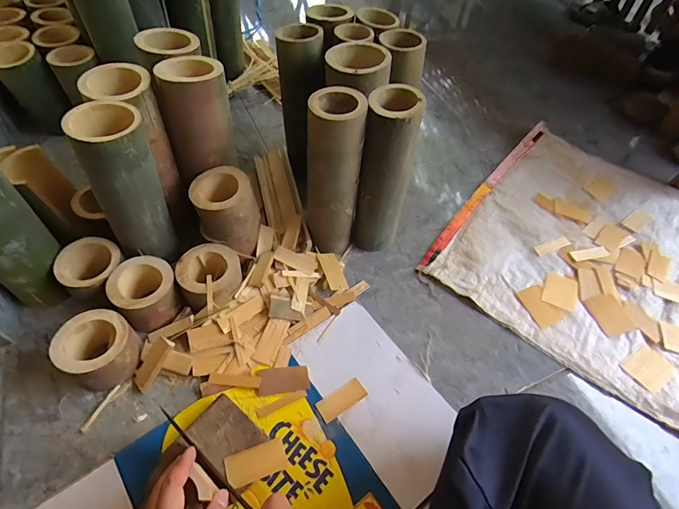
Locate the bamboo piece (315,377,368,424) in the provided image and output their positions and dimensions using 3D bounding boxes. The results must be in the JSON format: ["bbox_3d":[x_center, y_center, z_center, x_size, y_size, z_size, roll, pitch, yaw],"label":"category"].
[{"bbox_3d":[0.003,0.205,0.552,0.071,0.005,0.032,-27,60,-22],"label":"bamboo piece"}]

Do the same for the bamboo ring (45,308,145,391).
[{"bbox_3d":[-0.331,0.133,0.543,0.087,0.079,0.088,2,53,-3],"label":"bamboo ring"}]

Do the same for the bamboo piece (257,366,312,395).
[{"bbox_3d":[-0.080,0.180,0.563,0.071,0.007,0.034,-5,54,-8],"label":"bamboo piece"}]

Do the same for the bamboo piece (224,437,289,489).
[{"bbox_3d":[-0.102,0.256,0.479,0.072,0.005,0.037,-14,69,-22],"label":"bamboo piece"}]

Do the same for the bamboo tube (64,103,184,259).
[{"bbox_3d":[-0.295,-0.084,0.559,0.095,0.243,0.082,-28,60,-22],"label":"bamboo tube"}]

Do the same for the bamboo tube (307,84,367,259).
[{"bbox_3d":[-0.008,-0.111,0.625,0.082,0.282,0.076,10,53,3],"label":"bamboo tube"}]

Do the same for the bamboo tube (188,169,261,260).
[{"bbox_3d":[-0.181,-0.067,0.630,0.094,0.115,0.093,-25,59,-21],"label":"bamboo tube"}]

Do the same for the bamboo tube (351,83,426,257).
[{"bbox_3d":[0.075,-0.124,0.645,0.078,0.283,0.089,13,54,5],"label":"bamboo tube"}]

